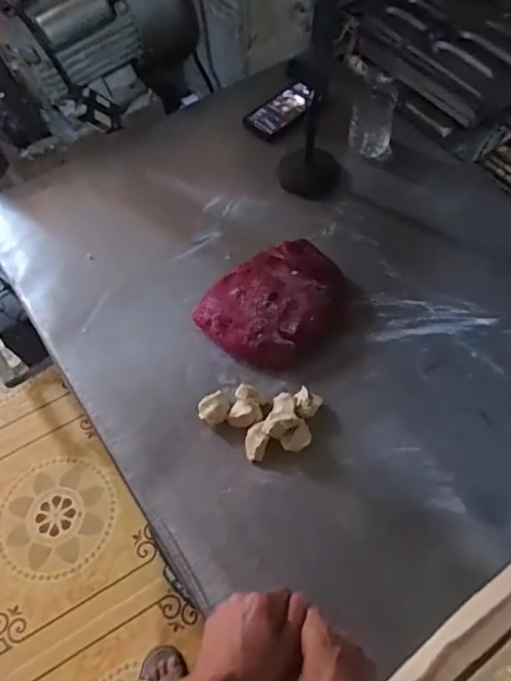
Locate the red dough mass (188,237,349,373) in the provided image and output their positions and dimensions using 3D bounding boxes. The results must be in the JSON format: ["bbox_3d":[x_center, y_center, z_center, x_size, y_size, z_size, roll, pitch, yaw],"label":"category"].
[{"bbox_3d":[0.037,-0.055,0.789,0.219,0.048,0.173,-39,65,-18],"label":"red dough mass"}]

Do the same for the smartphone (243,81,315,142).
[{"bbox_3d":[0.056,-0.465,1.042,0.159,0.015,0.089,-42,63,-14],"label":"smartphone"}]

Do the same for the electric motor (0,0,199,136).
[{"bbox_3d":[-0.315,-0.603,1.020,0.185,0.262,0.345,40,69,22],"label":"electric motor"}]

